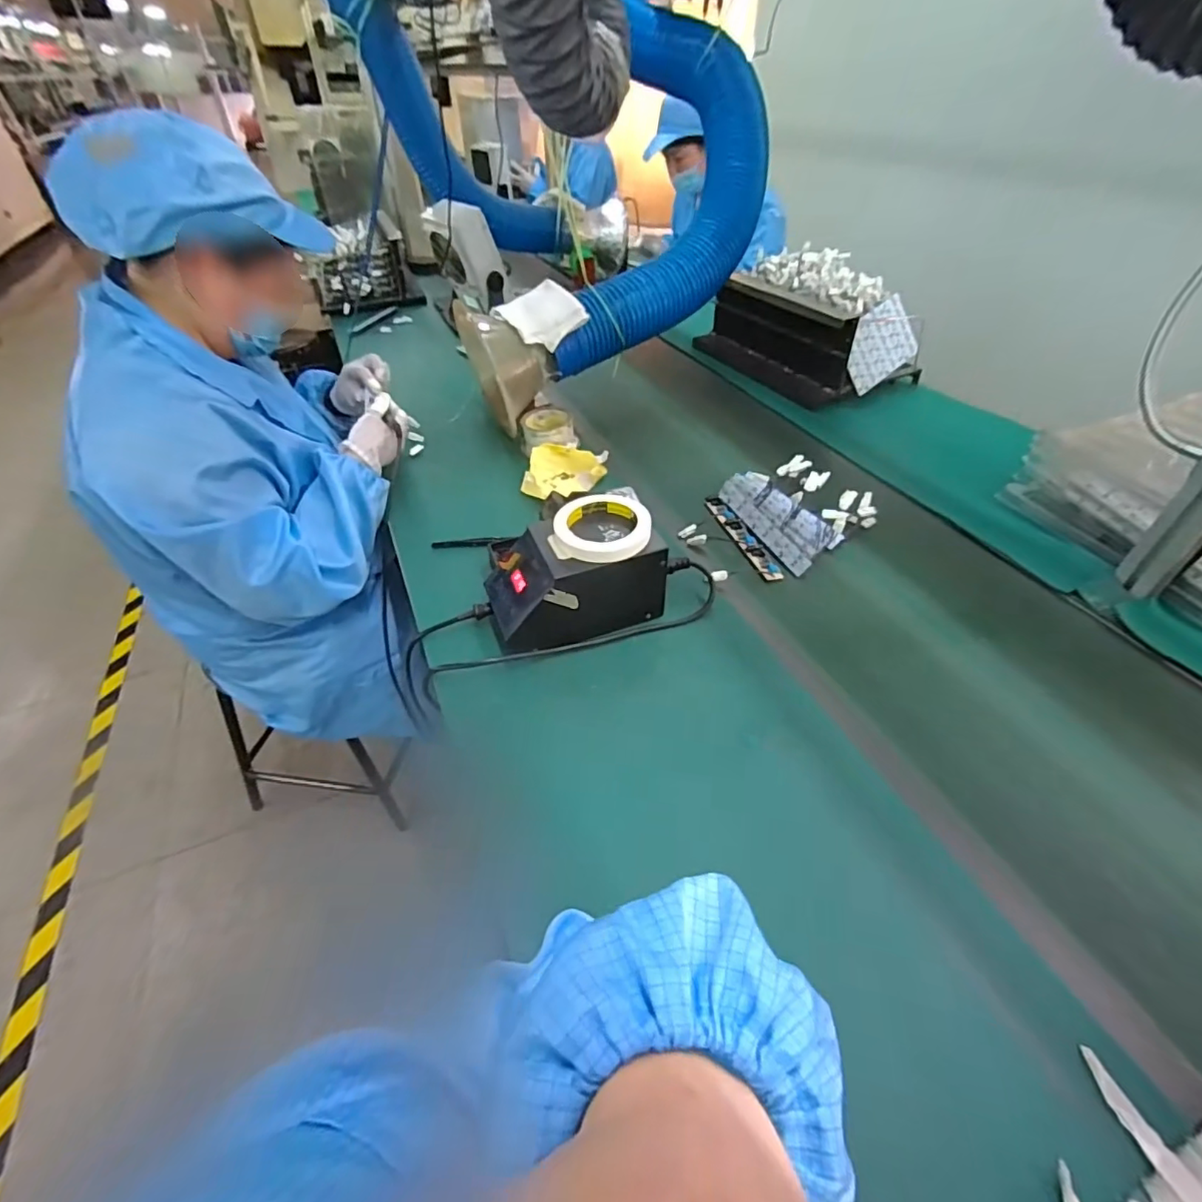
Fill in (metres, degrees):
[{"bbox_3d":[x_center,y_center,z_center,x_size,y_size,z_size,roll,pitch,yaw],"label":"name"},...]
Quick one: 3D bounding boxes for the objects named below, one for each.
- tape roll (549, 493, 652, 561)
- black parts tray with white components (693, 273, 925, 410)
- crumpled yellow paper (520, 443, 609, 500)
[{"bbox_3d":[0.001,-0.080,0.603,0.103,0.019,0.103,0,43,0],"label":"tape roll"},{"bbox_3d":[0.412,-0.562,1.169,0.259,0.183,0.413,-25,48,-24],"label":"black parts tray with white components"},{"bbox_3d":[-0.052,-0.199,0.865,0.119,0.041,0.106,7,44,7],"label":"crumpled yellow paper"}]

